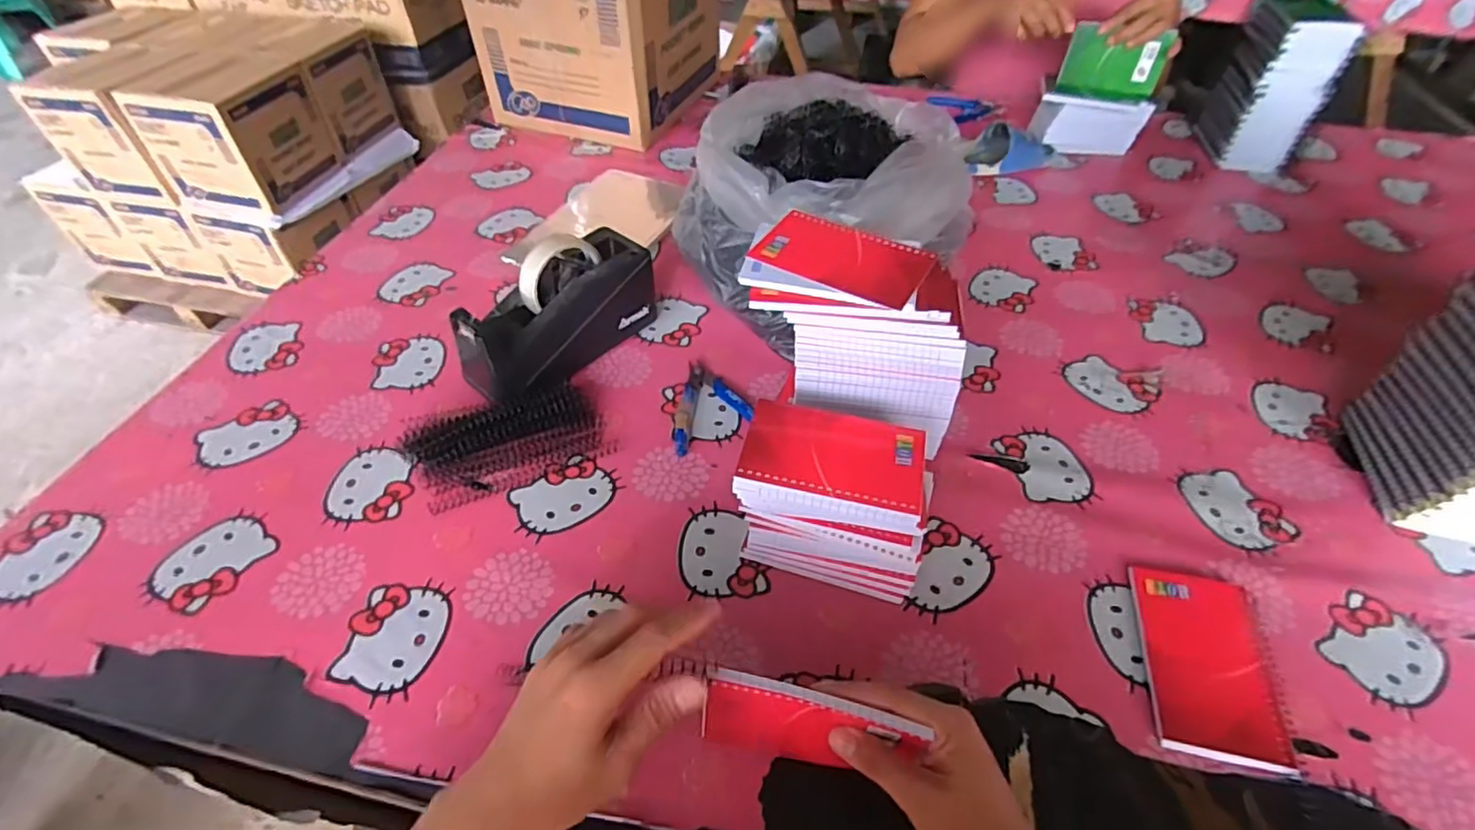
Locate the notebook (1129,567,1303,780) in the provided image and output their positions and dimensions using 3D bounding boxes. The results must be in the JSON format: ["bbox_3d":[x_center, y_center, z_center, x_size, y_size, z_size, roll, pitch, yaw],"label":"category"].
[{"bbox_3d":[0.333,0.173,0.445,0.085,0.014,0.132,10,48,10],"label":"notebook"}]

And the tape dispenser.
[{"bbox_3d":[-0.177,-0.101,0.632,0.076,0.111,0.206,32,55,26],"label":"tape dispenser"}]

